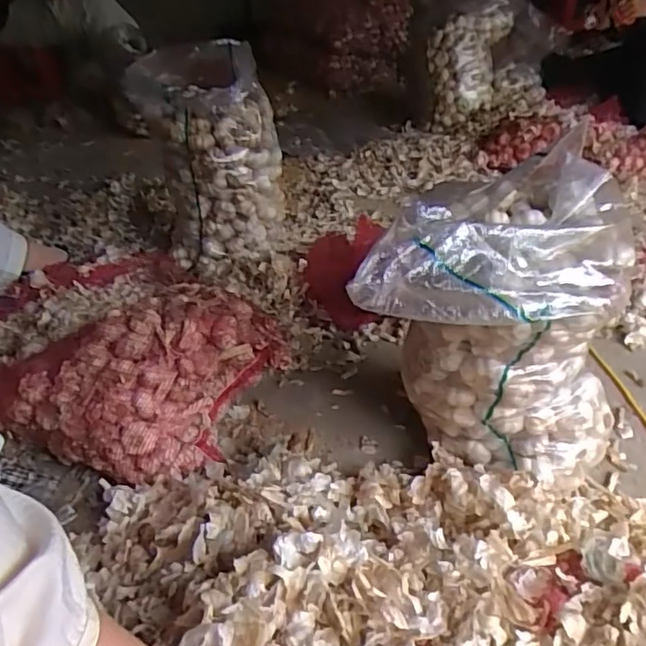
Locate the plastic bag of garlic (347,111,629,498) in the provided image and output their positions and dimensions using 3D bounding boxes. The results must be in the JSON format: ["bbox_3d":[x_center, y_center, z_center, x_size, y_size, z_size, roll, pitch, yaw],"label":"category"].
[{"bbox_3d":[0.224,0.022,0.848,0.398,0.433,0.244,-10,37,-14],"label":"plastic bag of garlic"}]

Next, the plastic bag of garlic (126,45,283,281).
[{"bbox_3d":[-0.258,-0.368,1.414,0.316,0.452,0.307,-7,36,-10],"label":"plastic bag of garlic"}]

